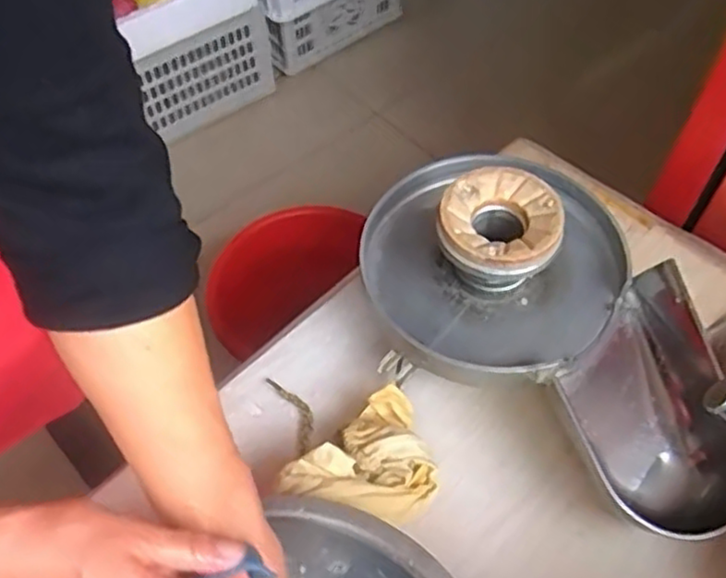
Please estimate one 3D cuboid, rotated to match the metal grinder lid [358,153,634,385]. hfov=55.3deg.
[{"bbox_3d":[0.127,-0.034,0.628,0.238,0.098,0.219,-1,55,1],"label":"metal grinder lid"}]

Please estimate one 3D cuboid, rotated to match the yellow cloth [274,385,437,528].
[{"bbox_3d":[0.007,0.152,0.574,0.127,0.072,0.090,-40,63,-23],"label":"yellow cloth"}]

